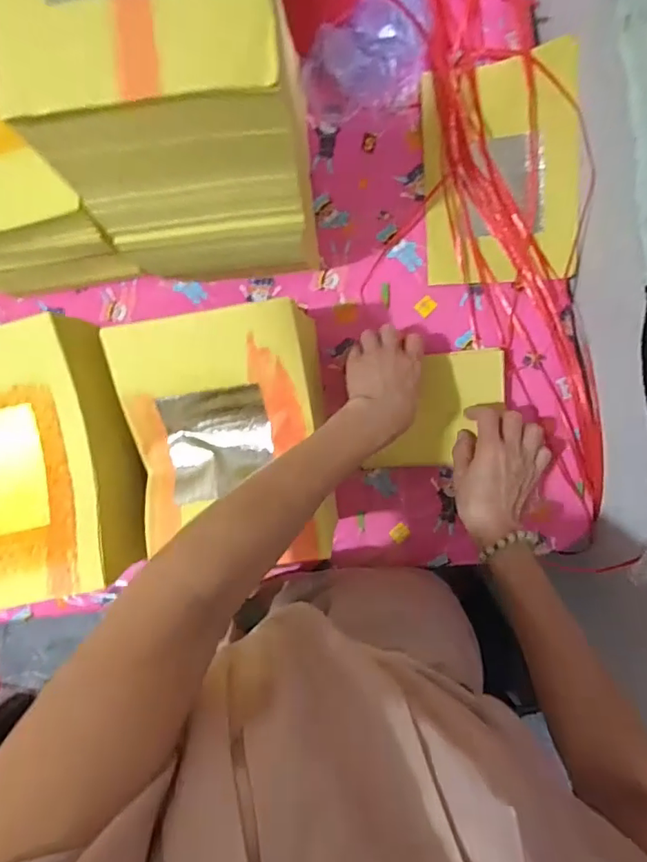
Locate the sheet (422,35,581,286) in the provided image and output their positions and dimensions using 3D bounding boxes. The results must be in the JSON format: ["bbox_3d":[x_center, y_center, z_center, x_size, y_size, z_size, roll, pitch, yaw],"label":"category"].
[{"bbox_3d":[0.196,-0.285,0.572,0.161,0.038,0.230,-3,92,2],"label":"sheet"}]

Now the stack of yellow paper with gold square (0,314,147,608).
[{"bbox_3d":[-0.263,0.031,0.458,0.189,0.057,0.228,-9,91,3],"label":"stack of yellow paper with gold square"}]

